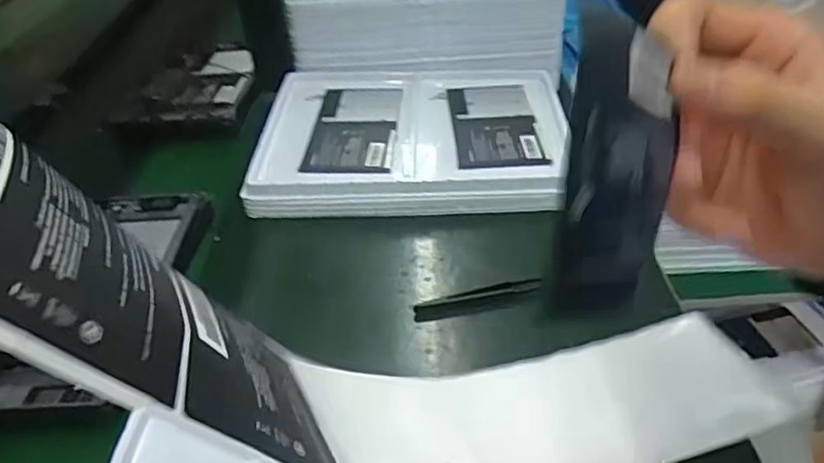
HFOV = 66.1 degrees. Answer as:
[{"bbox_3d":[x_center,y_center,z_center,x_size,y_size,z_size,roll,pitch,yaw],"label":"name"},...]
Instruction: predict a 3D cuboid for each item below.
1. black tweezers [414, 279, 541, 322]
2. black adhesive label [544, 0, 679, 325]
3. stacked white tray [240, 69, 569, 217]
[{"bbox_3d":[0.053,0.053,0.516,0.105,0.007,0.017,-12,38,-10],"label":"black tweezers"},{"bbox_3d":[0.059,-0.016,0.178,0.006,0.077,0.067,9,4,43],"label":"black adhesive label"},{"bbox_3d":[0.003,-0.102,0.691,0.324,0.047,0.266,1,38,6],"label":"stacked white tray"}]

